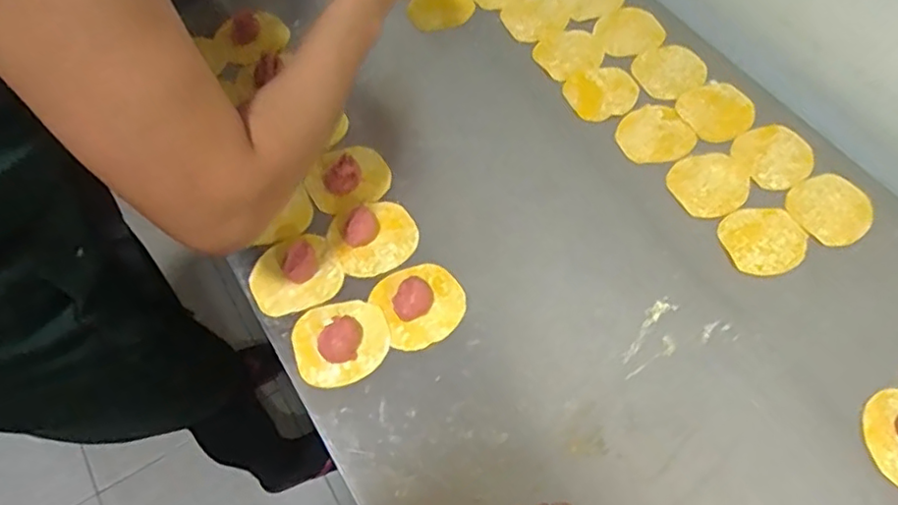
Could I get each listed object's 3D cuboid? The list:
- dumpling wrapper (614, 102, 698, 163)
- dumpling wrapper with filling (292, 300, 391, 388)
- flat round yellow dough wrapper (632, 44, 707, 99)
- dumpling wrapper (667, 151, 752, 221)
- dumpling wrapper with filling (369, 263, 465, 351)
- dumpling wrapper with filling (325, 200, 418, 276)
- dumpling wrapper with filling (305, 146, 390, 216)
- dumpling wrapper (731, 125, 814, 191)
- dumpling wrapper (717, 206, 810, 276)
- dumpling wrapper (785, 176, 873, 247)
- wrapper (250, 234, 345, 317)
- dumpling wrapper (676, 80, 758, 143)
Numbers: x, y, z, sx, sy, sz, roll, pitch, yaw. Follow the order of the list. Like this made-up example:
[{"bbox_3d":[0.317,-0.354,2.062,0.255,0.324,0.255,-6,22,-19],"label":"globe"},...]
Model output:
[{"bbox_3d":[0.225,-0.130,0.693,0.084,0.004,0.073,-24,62,-14],"label":"dumpling wrapper"},{"bbox_3d":[-0.097,0.076,0.564,0.084,0.023,0.074,-16,61,-9],"label":"dumpling wrapper with filling"},{"bbox_3d":[0.260,-0.214,0.742,0.089,0.004,0.072,-25,62,-14],"label":"flat round yellow dough wrapper"},{"bbox_3d":[0.272,-0.073,0.656,0.084,0.004,0.073,-27,63,-15],"label":"dumpling wrapper"},{"bbox_3d":[-0.026,0.044,0.584,0.078,0.019,0.077,0,59,0],"label":"dumpling wrapper with filling"},{"bbox_3d":[-0.074,-0.018,0.607,0.083,0.018,0.074,-10,60,-6],"label":"dumpling wrapper with filling"},{"bbox_3d":[-0.105,-0.085,0.650,0.083,0.028,0.078,0,59,0],"label":"dumpling wrapper with filling"},{"bbox_3d":[0.350,-0.105,0.676,0.082,0.005,0.077,0,59,0],"label":"dumpling wrapper"},{"bbox_3d":[0.311,-0.012,0.622,0.081,0.004,0.070,-17,62,-7],"label":"dumpling wrapper"},{"bbox_3d":[0.389,-0.046,0.641,0.086,0.004,0.075,-29,64,-16],"label":"dumpling wrapper"},{"bbox_3d":[-0.148,0.016,0.595,0.082,0.033,0.078,0,59,0],"label":"wrapper"},{"bbox_3d":[0.301,-0.160,0.707,0.085,0.004,0.076,-26,63,-14],"label":"dumpling wrapper"}]

